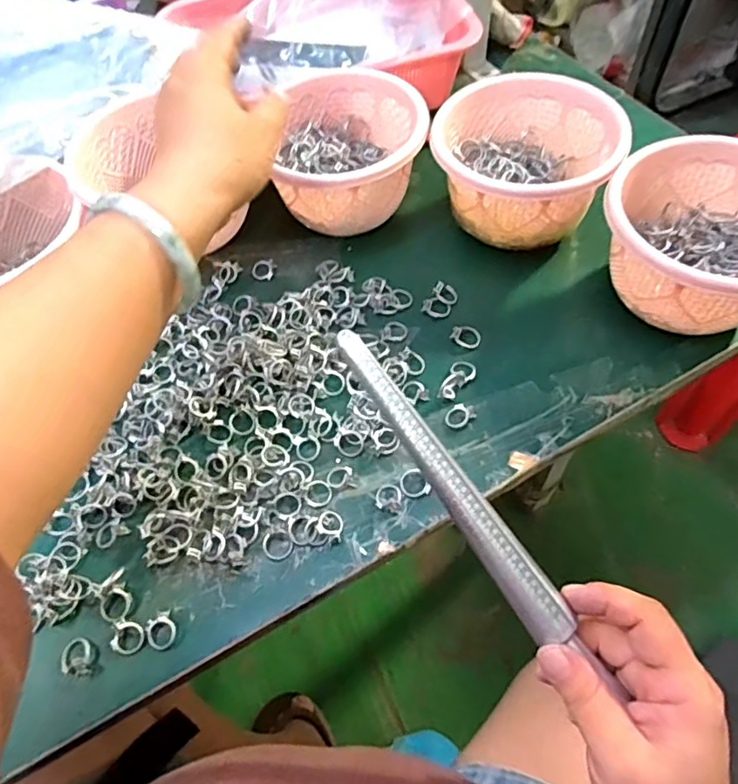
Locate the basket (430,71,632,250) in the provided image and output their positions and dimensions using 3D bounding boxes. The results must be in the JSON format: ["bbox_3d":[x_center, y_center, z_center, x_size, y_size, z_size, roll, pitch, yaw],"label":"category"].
[{"bbox_3d":[0.130,-0.186,0.491,0.145,0.091,0.132,23,62,17],"label":"basket"}]

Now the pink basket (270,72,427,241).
[{"bbox_3d":[-0.019,-0.208,0.507,0.132,0.076,0.131,1,58,5],"label":"pink basket"}]

